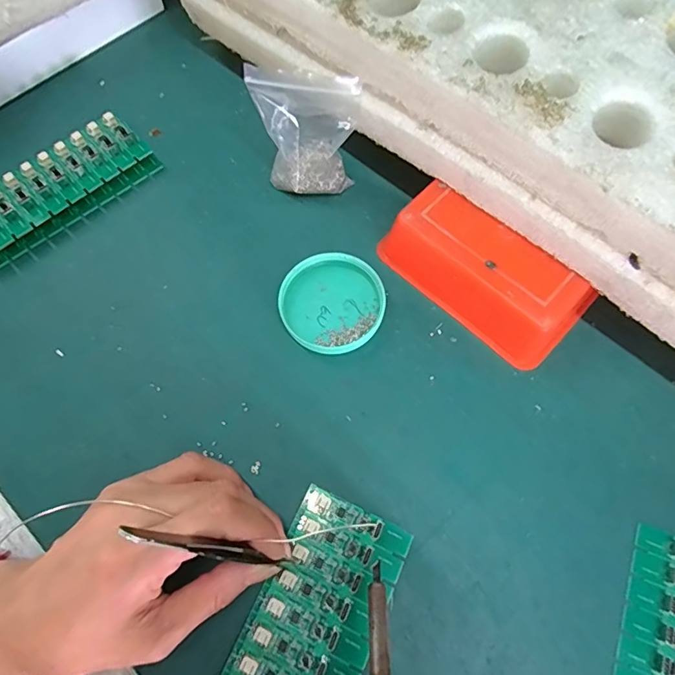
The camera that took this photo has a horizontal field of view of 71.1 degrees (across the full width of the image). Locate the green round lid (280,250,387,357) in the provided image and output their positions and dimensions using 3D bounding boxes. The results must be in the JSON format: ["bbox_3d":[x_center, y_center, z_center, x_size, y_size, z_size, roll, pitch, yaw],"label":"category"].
[{"bbox_3d":[-0.003,-0.024,0.308,0.064,0.013,0.067,-1,69,2],"label":"green round lid"}]

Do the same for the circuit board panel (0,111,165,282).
[{"bbox_3d":[-0.206,-0.110,0.347,0.139,0.019,0.062,-43,73,-13],"label":"circuit board panel"}]

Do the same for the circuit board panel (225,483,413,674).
[{"bbox_3d":[-0.015,0.154,0.240,0.062,0.006,0.137,23,69,11],"label":"circuit board panel"}]

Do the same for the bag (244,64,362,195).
[{"bbox_3d":[-0.019,-0.134,0.313,0.063,0.086,0.035,-9,69,-1],"label":"bag"}]

